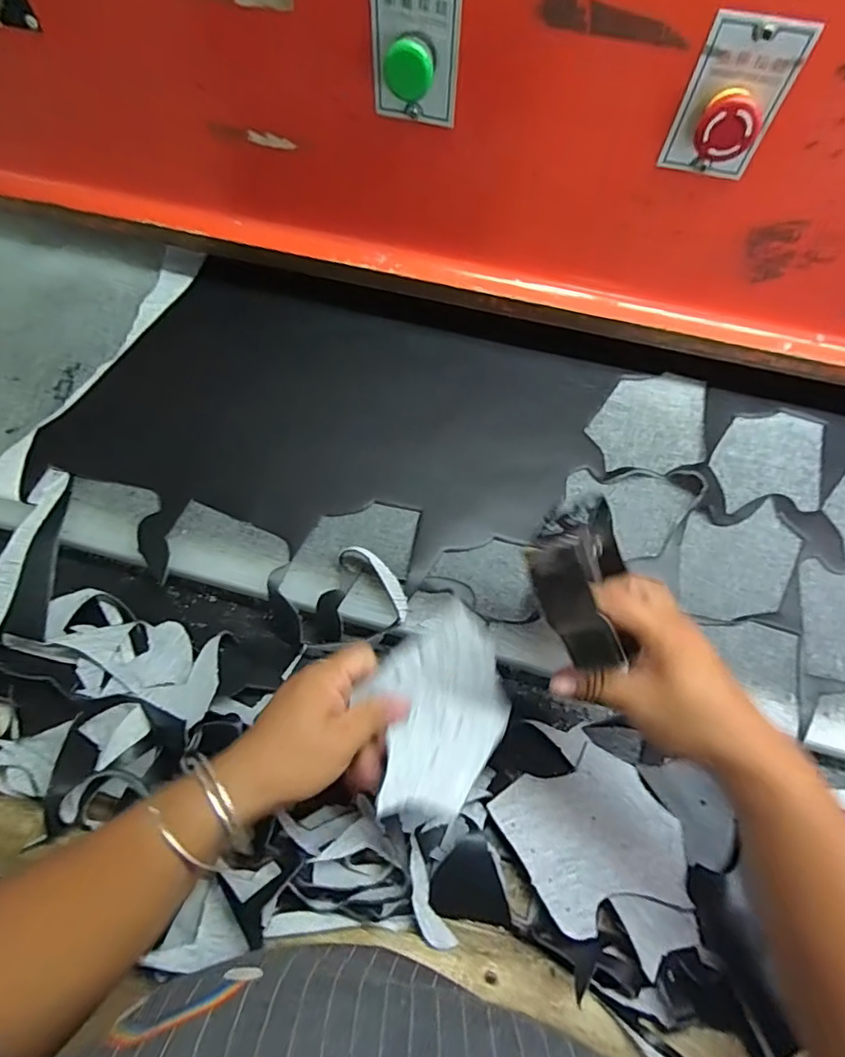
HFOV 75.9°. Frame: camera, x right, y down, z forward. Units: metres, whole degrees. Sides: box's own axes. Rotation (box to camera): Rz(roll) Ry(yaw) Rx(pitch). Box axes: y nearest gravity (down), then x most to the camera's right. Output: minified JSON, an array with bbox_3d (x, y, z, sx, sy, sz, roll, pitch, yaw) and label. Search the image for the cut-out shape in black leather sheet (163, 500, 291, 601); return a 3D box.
[{"bbox_3d":[-0.176,0.022,0.482,0.105,0.008,0.066,21,63,7],"label":"cut-out shape in black leather sheet"}]

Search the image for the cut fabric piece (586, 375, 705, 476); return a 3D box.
[{"bbox_3d":[0.229,-0.106,0.545,0.118,0.005,0.109,1,68,-1],"label":"cut fabric piece"}]

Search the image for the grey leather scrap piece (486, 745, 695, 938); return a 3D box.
[{"bbox_3d":[0.132,0.234,0.413,0.122,0.009,0.118,-23,55,-23],"label":"grey leather scrap piece"}]

